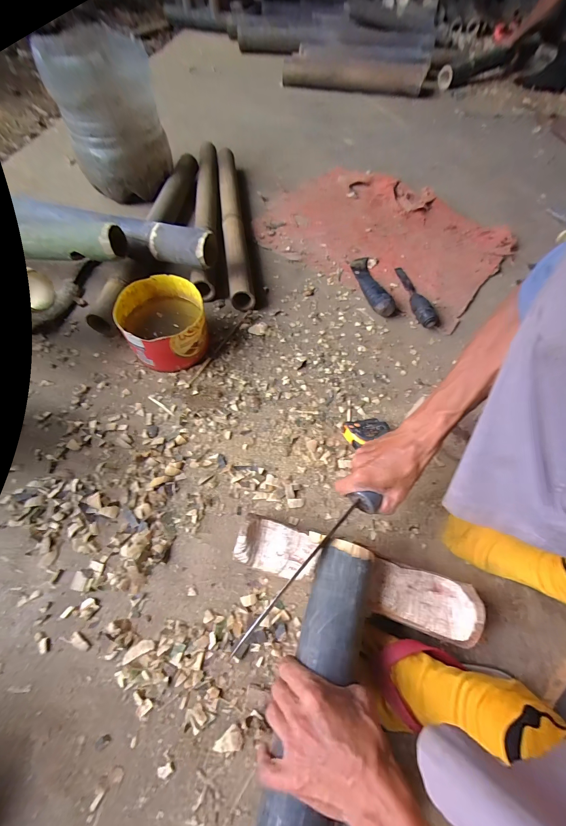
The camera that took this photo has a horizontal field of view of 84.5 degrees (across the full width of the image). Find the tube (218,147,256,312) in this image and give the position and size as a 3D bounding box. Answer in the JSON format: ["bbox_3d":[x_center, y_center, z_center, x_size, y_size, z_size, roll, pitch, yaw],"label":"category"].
[{"bbox_3d":[-0.131,-0.522,0.824,0.057,0.055,0.653,-6,62,-6],"label":"tube"}]

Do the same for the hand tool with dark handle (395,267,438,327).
[{"bbox_3d":[0.295,-0.275,0.703,0.031,0.029,0.198,-7,62,-6],"label":"hand tool with dark handle"}]

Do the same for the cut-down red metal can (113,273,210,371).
[{"bbox_3d":[-0.222,-0.168,0.597,0.146,0.098,0.154,1,61,-2],"label":"cut-down red metal can"}]

